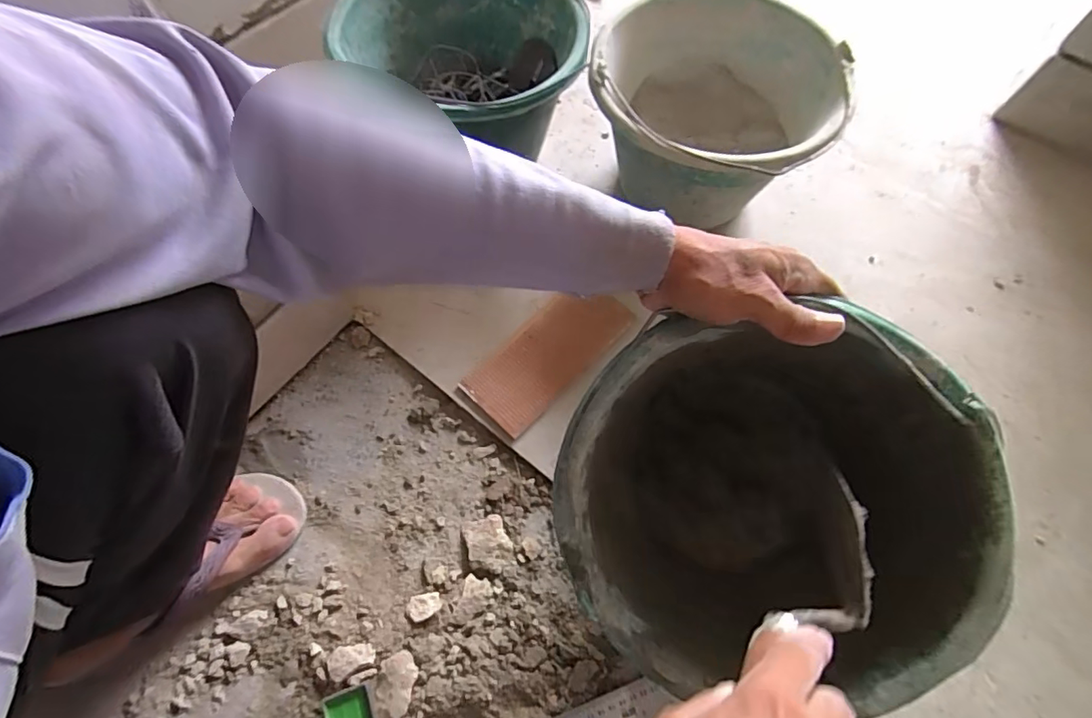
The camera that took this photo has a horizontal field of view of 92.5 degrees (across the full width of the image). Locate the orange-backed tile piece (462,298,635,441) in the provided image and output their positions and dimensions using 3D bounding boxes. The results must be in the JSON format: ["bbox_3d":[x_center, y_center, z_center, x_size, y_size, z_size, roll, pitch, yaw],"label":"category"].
[{"bbox_3d":[0.004,-0.008,0.576,0.187,0.011,0.086,-42,70,-17],"label":"orange-backed tile piece"}]

